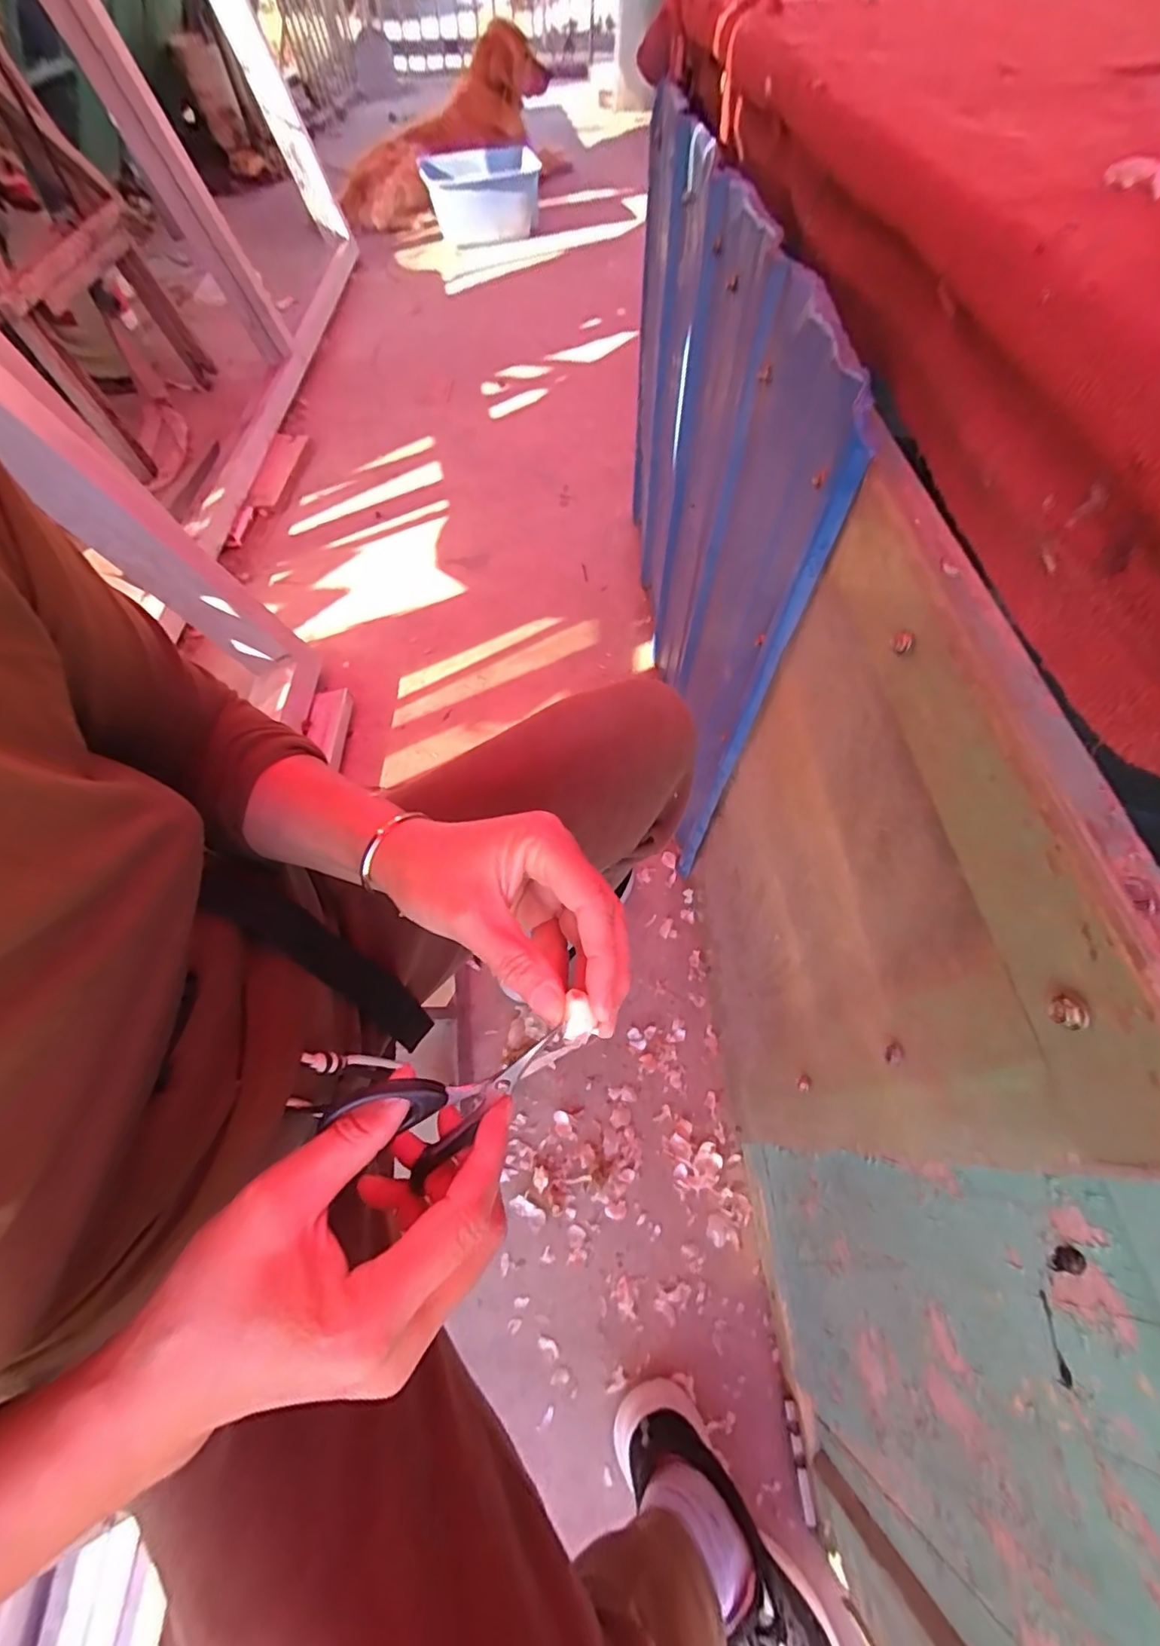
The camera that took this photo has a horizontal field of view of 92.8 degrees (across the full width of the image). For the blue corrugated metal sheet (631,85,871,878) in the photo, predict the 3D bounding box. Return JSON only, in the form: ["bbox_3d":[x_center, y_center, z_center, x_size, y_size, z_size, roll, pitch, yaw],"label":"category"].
[{"bbox_3d":[0.148,-0.435,0.775,0.031,0.628,0.891,-3,62,-1],"label":"blue corrugated metal sheet"}]

